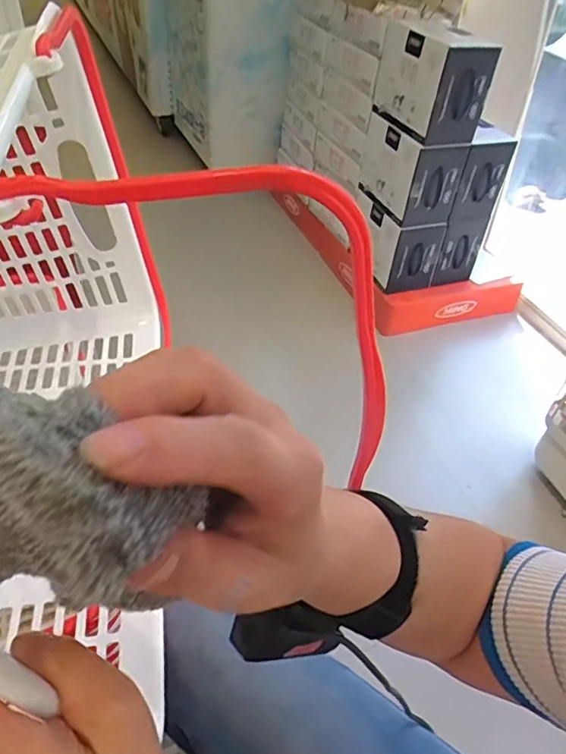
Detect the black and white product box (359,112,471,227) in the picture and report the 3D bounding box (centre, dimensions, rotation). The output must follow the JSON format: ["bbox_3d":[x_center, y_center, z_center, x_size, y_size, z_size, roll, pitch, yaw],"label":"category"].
[{"bbox_3d":[0.346,-0.571,1.480,0.161,0.209,0.261,-13,46,-18],"label":"black and white product box"}]

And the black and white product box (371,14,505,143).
[{"bbox_3d":[0.361,-0.718,1.316,0.160,0.212,0.261,-18,48,-22],"label":"black and white product box"}]

